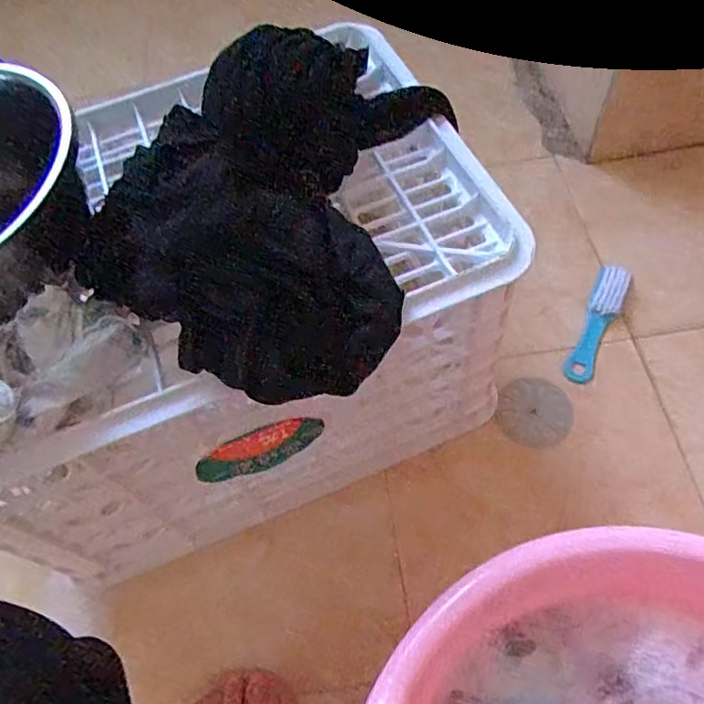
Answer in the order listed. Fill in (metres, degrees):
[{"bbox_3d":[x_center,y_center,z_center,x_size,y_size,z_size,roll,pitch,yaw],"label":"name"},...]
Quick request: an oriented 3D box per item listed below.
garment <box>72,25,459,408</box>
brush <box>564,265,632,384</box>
[{"bbox_3d":[-0.035,-0.124,0.412,0.197,0.089,0.307,16,64,16],"label":"garment"},{"bbox_3d":[0.278,-0.034,0.654,0.034,0.020,0.152,22,64,15],"label":"brush"}]

